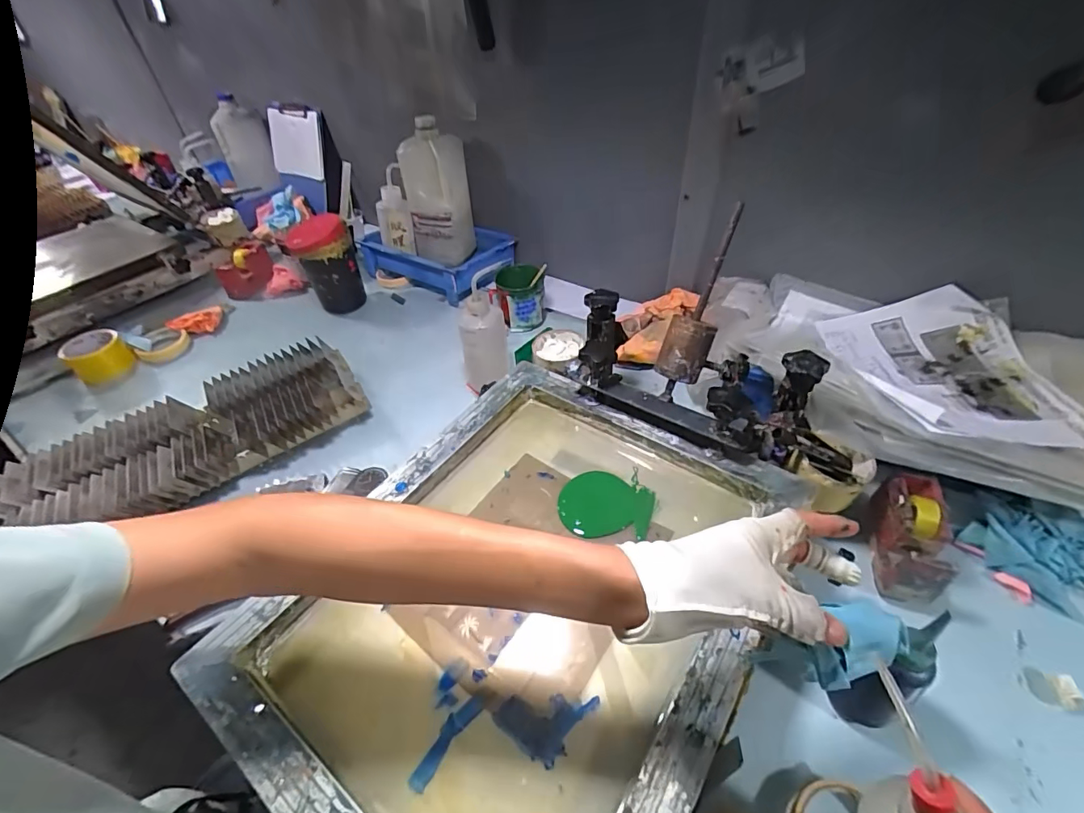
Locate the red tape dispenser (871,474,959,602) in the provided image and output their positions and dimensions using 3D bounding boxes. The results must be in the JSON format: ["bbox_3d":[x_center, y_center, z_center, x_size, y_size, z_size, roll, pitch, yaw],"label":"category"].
[{"bbox_3d":[0.403,0.148,0.538,0.056,0.083,0.124,12,46,17],"label":"red tape dispenser"}]

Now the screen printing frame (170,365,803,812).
[{"bbox_3d":[-0.019,0.170,0.460,0.395,0.036,0.480,24,51,27],"label":"screen printing frame"}]

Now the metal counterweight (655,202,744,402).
[{"bbox_3d":[0.182,-0.113,0.556,0.054,0.229,0.044,25,16,27],"label":"metal counterweight"}]

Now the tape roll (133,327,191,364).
[{"bbox_3d":[-0.779,-0.125,0.981,0.093,0.029,0.086,-2,44,2],"label":"tape roll"}]

